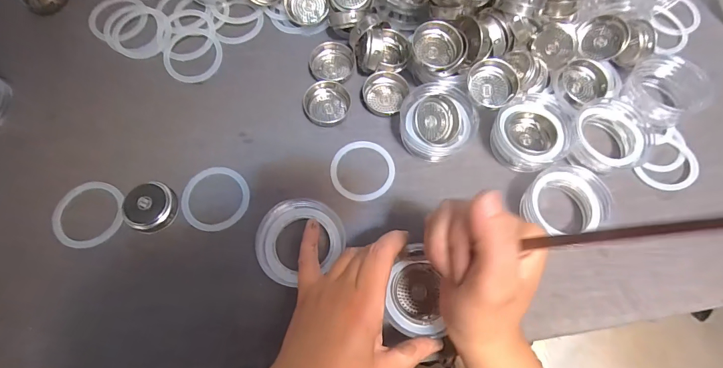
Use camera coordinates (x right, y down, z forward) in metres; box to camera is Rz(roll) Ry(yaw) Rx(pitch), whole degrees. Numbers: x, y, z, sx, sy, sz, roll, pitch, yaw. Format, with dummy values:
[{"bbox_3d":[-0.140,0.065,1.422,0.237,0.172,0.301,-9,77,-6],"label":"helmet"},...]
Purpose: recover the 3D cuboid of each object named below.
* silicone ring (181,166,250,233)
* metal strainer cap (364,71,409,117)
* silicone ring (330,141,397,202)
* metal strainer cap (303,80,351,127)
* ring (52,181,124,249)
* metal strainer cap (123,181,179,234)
[{"bbox_3d":[-0.129,0.012,0.341,0.057,0.006,0.060,0,70,-1],"label":"silicone ring"},{"bbox_3d":[0.023,-0.090,0.375,0.040,0.015,0.042,0,70,-1],"label":"metal strainer cap"},{"bbox_3d":[0.001,-0.013,0.353,0.058,0.004,0.059,0,70,-1],"label":"silicone ring"},{"bbox_3d":[-0.033,-0.079,0.370,0.040,0.015,0.041,0,70,-1],"label":"metal strainer cap"},{"bbox_3d":[-0.239,0.026,0.334,0.058,0.005,0.058,0,70,-1],"label":"ring"},{"bbox_3d":[-0.180,0.020,0.330,0.040,0.012,0.042,0,70,-1],"label":"metal strainer cap"}]

